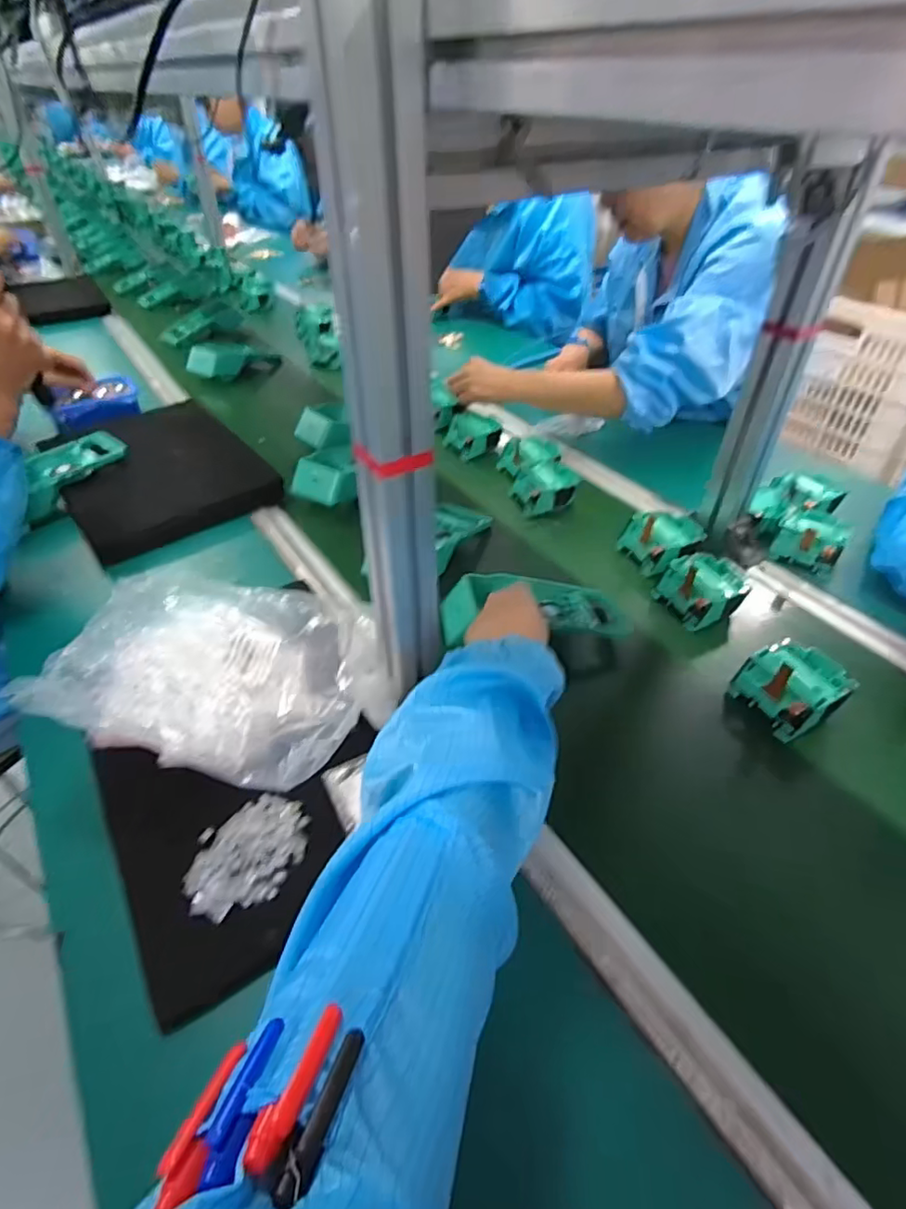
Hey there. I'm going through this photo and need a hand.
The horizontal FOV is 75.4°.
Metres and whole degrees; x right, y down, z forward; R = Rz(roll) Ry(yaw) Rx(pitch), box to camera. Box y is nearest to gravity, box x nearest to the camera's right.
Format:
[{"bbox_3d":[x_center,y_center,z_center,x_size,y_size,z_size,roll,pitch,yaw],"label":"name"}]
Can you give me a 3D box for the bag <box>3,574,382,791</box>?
[{"bbox_3d":[-0.201,0.057,0.535,0.285,0.081,0.213,8,41,8],"label":"bag"}]

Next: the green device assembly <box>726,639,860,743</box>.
[{"bbox_3d":[0.318,0.076,0.548,0.076,0.046,0.077,-18,44,-21],"label":"green device assembly"}]

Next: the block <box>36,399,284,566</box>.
[{"bbox_3d":[-0.425,-0.197,0.836,0.249,0.046,0.293,-28,49,-30],"label":"block"}]

